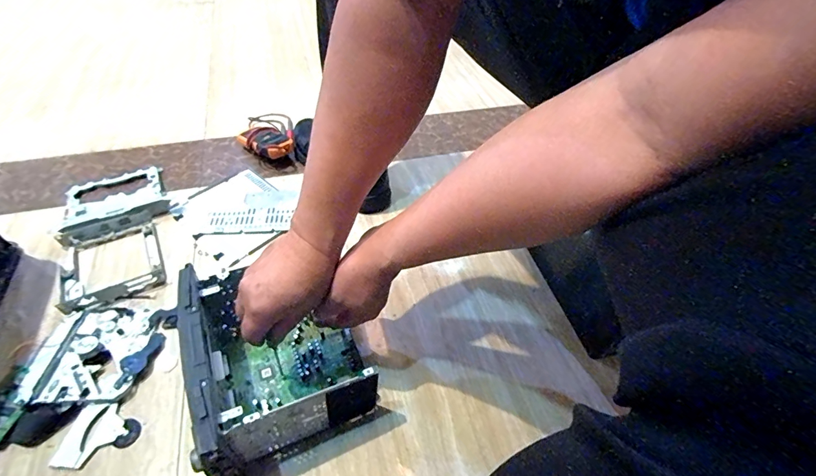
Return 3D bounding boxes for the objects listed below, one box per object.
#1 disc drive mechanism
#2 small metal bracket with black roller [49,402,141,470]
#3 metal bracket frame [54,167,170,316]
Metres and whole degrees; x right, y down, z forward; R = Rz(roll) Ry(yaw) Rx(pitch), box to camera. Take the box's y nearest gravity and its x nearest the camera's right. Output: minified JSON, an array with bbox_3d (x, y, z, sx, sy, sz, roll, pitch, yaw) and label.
[{"bbox_3d":[-0.384,0.139,0.491,0.128,0.022,0.123,2,48,-2],"label":"disc drive mechanism"},{"bbox_3d":[-0.340,0.217,0.441,0.076,0.006,0.065,1,48,-3],"label":"small metal bracket with black roller"},{"bbox_3d":[-0.461,-0.018,0.629,0.146,0.027,0.290,-18,52,-19],"label":"metal bracket frame"}]

